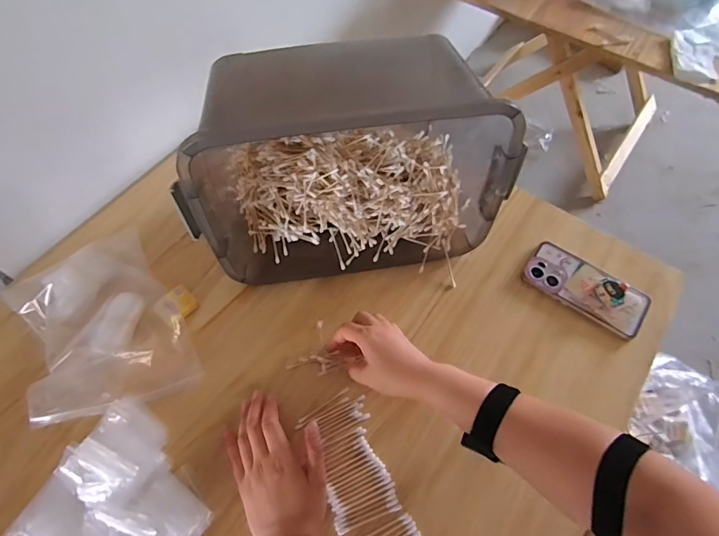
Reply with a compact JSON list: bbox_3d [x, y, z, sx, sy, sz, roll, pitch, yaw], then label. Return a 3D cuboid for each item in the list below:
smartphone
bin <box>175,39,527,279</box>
[{"bbox_3d":[0.315,0.026,0.588,0.161,0.013,0.082,35,66,18],"label":"smartphone"},{"bbox_3d":[-0.013,-0.147,0.554,0.409,0.231,0.221,-9,61,-4],"label":"bin"}]

